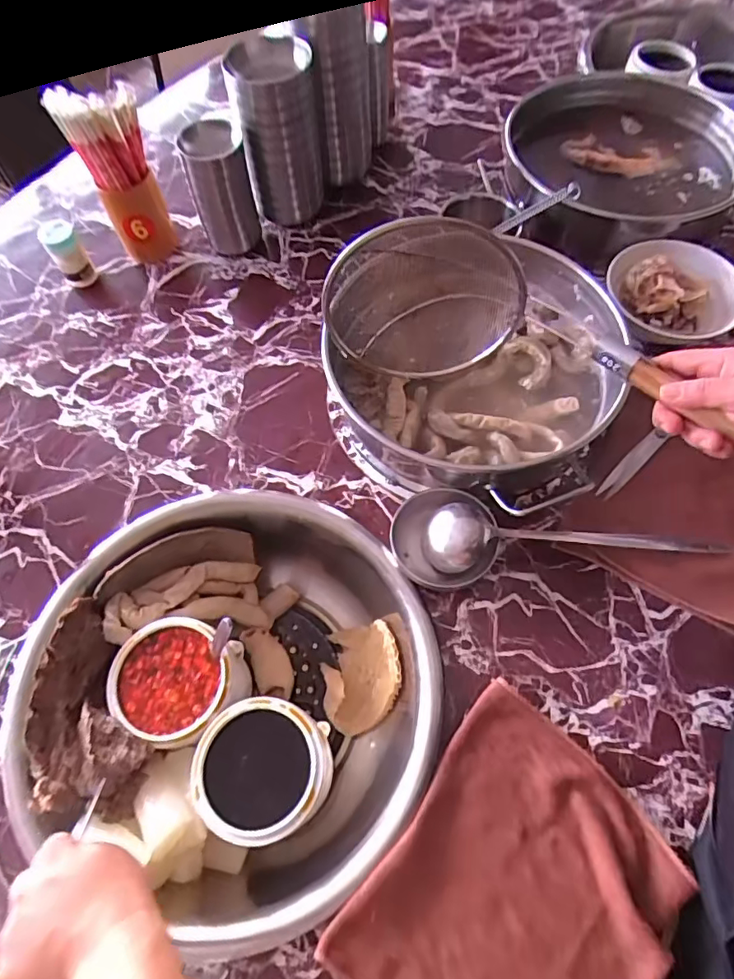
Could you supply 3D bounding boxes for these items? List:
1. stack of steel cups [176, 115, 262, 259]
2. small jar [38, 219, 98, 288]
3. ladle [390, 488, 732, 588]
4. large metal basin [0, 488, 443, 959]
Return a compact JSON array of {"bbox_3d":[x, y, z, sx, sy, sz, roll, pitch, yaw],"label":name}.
[{"bbox_3d":[-0.206,-0.426,0.769,0.081,0.183,0.071,-13,65,-3],"label":"stack of steel cups"},{"bbox_3d":[-0.440,-0.348,0.792,0.049,0.084,0.051,-1,65,2],"label":"small jar"},{"bbox_3d":[0.203,0.074,0.591,0.353,0.055,0.110,9,65,7],"label":"ladle"},{"bbox_3d":[-0.142,0.213,0.610,0.427,0.162,0.400,-1,63,1],"label":"large metal basin"}]

